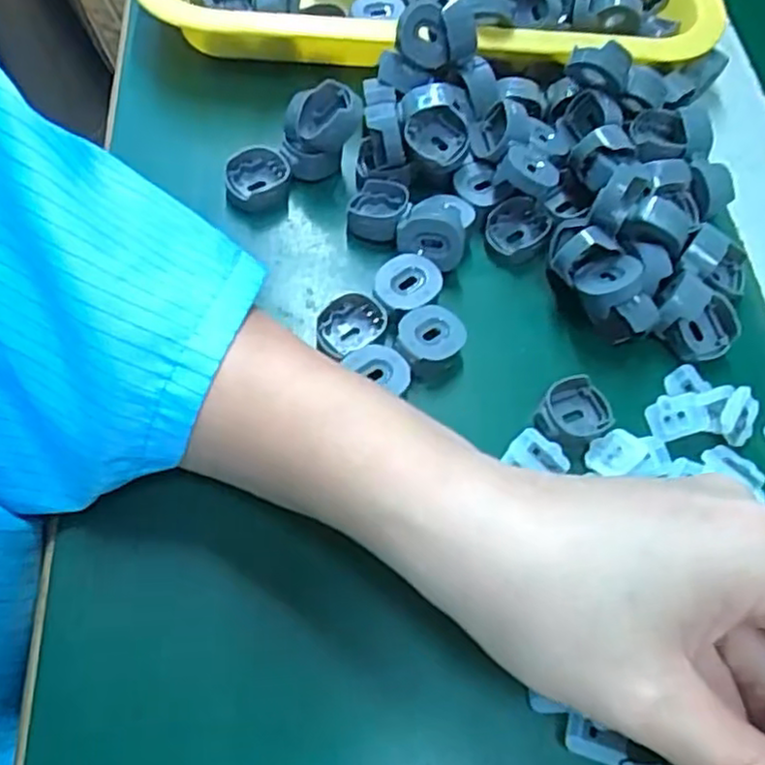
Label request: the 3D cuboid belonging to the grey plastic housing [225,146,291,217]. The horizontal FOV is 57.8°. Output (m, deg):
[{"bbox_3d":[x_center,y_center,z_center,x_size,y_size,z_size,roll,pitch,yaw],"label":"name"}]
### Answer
[{"bbox_3d":[-0.056,-0.090,0.314,0.027,0.016,0.027,-1,62,-7],"label":"grey plastic housing"}]

